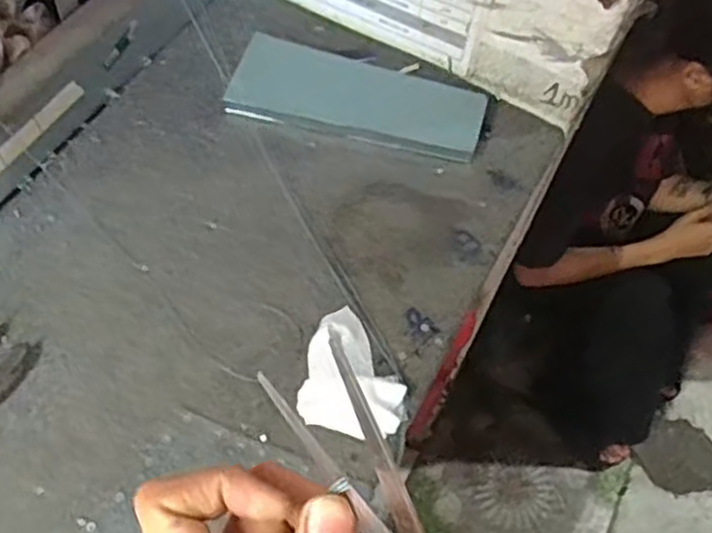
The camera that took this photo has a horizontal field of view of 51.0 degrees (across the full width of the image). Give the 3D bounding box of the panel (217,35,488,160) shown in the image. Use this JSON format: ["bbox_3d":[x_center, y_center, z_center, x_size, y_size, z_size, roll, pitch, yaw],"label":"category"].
[{"bbox_3d":[0.004,-0.170,0.752,0.248,0.018,0.088,13,73,-3],"label":"panel"}]

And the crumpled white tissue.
[{"bbox_3d":[-0.001,0.084,0.613,0.081,0.027,0.105,8,58,0],"label":"crumpled white tissue"}]

